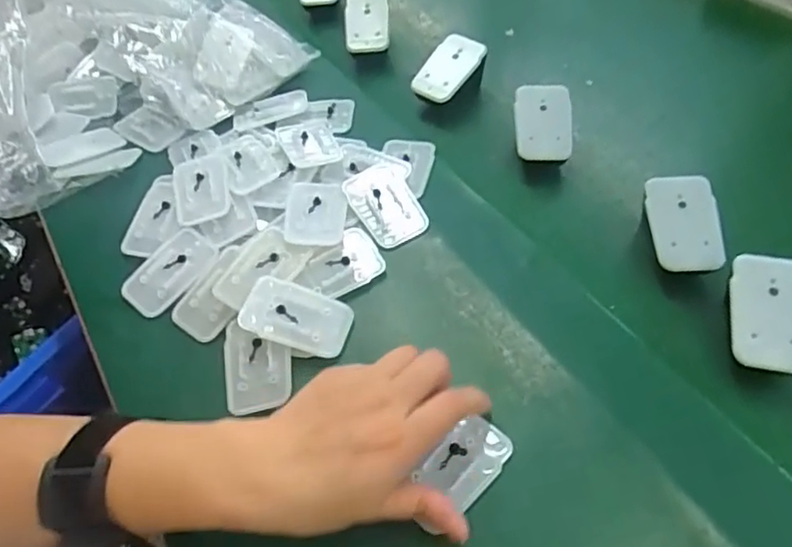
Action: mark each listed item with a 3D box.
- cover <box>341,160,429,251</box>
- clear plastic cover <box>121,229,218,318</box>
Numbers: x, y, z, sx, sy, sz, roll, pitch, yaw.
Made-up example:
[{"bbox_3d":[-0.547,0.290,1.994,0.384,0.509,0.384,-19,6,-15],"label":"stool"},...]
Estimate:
[{"bbox_3d":[-0.006,-0.053,0.473,0.048,0.014,0.071,-28,61,-16],"label":"cover"},{"bbox_3d":[-0.165,0.000,0.449,0.070,0.011,0.043,-40,60,-22],"label":"clear plastic cover"}]

